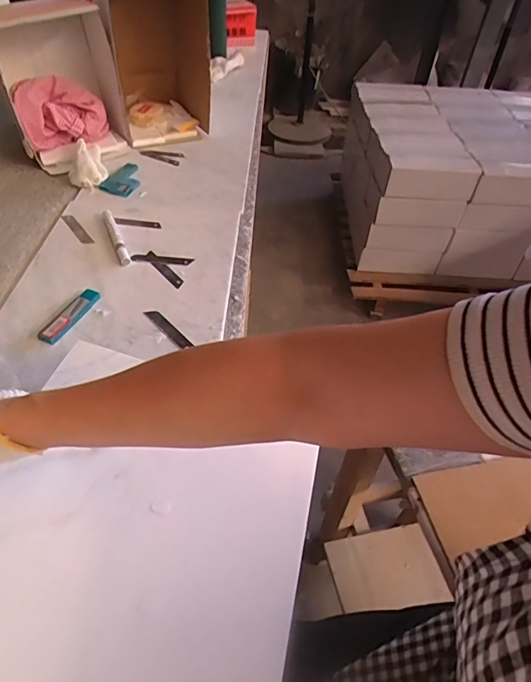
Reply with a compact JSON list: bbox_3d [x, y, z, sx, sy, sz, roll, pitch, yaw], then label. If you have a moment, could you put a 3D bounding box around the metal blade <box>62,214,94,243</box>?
[{"bbox_3d":[-0.309,-0.184,0.748,0.017,0.005,0.095,-35,61,-17],"label":"metal blade"}]

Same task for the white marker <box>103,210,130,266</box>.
[{"bbox_3d":[-0.239,-0.167,0.723,0.015,0.010,0.146,-16,52,-18],"label":"white marker"}]

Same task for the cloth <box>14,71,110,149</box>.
[{"bbox_3d":[-0.396,-0.441,0.895,0.159,0.117,0.090,-15,51,-17],"label":"cloth"}]

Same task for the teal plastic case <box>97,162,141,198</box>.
[{"bbox_3d":[-0.265,-0.306,0.858,0.067,0.012,0.102,18,50,12],"label":"teal plastic case"}]

